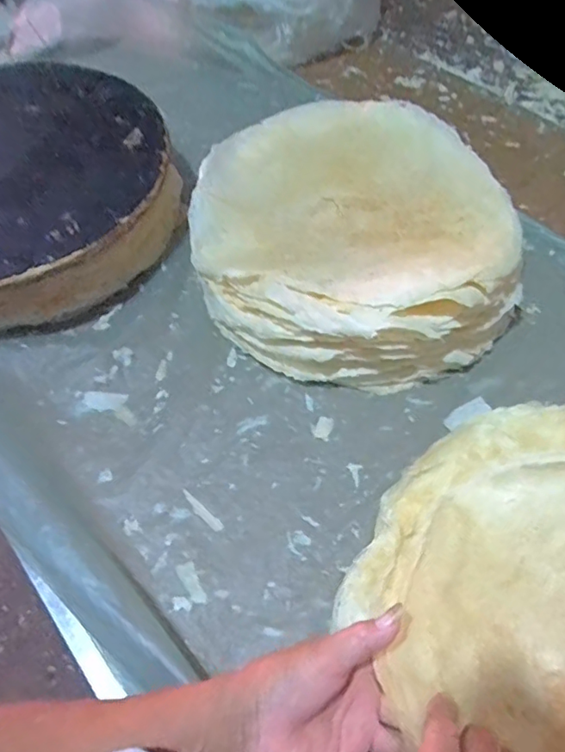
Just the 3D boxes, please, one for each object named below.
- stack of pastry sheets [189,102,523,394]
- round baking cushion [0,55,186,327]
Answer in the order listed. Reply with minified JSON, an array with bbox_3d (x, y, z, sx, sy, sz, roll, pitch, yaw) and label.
[{"bbox_3d":[0.079,-0.163,0.612,0.349,0.111,0.359,-14,59,-9],"label":"stack of pastry sheets"},{"bbox_3d":[-0.326,-0.217,0.635,0.381,0.123,0.341,-29,63,-17],"label":"round baking cushion"}]

